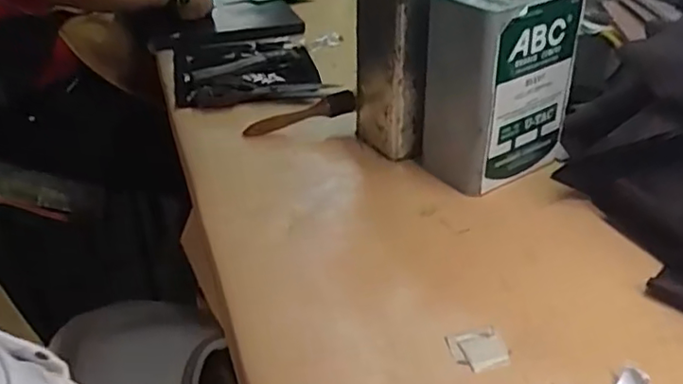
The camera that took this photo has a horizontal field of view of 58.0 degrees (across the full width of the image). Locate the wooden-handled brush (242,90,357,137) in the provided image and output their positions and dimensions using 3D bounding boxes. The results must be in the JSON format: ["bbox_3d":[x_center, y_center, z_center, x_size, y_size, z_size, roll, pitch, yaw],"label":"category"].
[{"bbox_3d":[-0.060,-0.111,0.888,0.161,0.024,0.032,-17,34,-1],"label":"wooden-handled brush"}]

